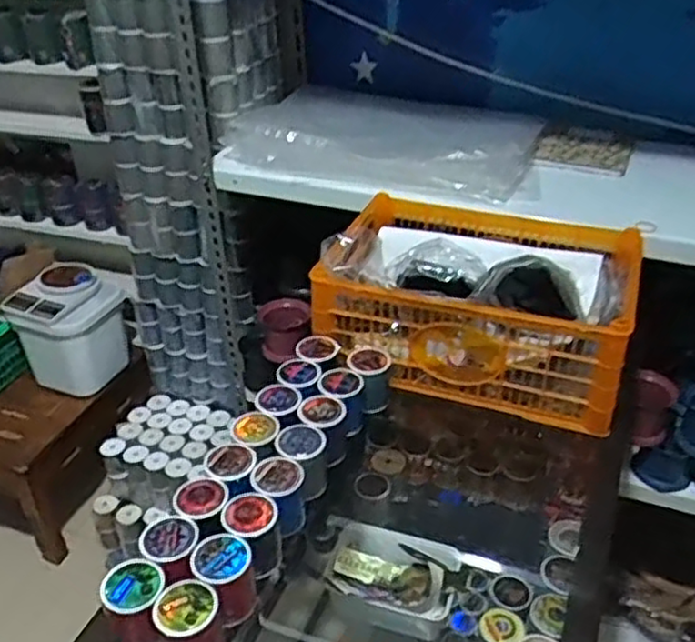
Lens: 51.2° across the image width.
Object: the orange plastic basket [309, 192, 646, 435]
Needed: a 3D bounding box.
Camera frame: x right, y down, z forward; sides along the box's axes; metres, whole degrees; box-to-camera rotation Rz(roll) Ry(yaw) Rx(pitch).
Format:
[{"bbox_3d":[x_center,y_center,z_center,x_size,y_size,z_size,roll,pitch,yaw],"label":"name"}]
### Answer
[{"bbox_3d":[0.180,-0.033,1.017,0.406,0.164,0.280,12,35,18],"label":"orange plastic basket"}]

